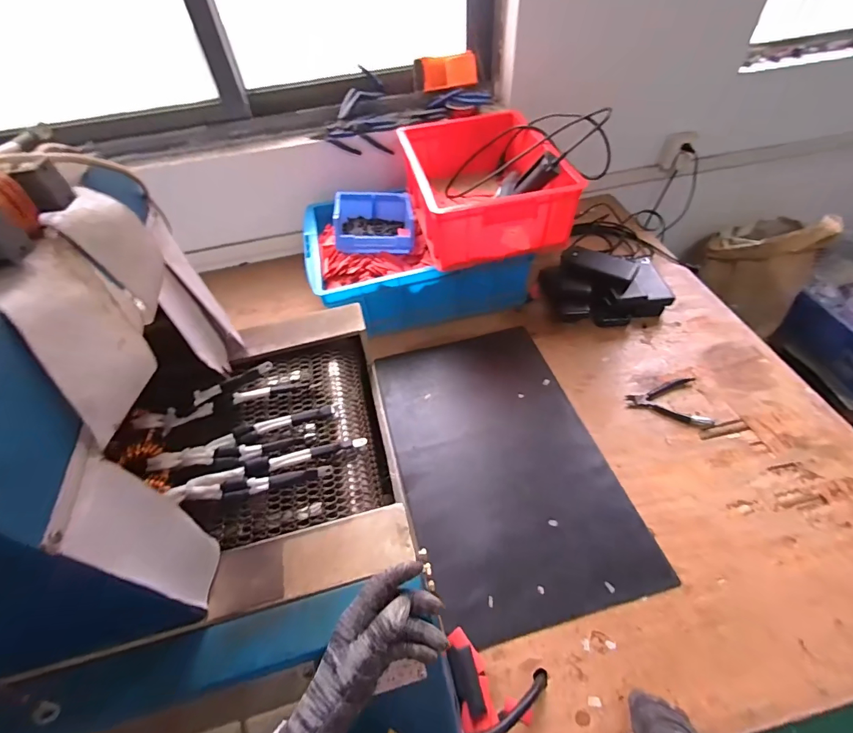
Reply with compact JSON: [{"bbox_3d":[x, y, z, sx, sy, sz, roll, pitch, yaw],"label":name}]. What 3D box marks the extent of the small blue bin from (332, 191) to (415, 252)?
[{"bbox_3d":[-0.121,-0.340,0.966,0.182,0.080,0.187,-4,50,2],"label":"small blue bin"}]

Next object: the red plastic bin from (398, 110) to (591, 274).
[{"bbox_3d":[0.118,-0.405,0.924,0.295,0.145,0.379,-11,50,-5],"label":"red plastic bin"}]

